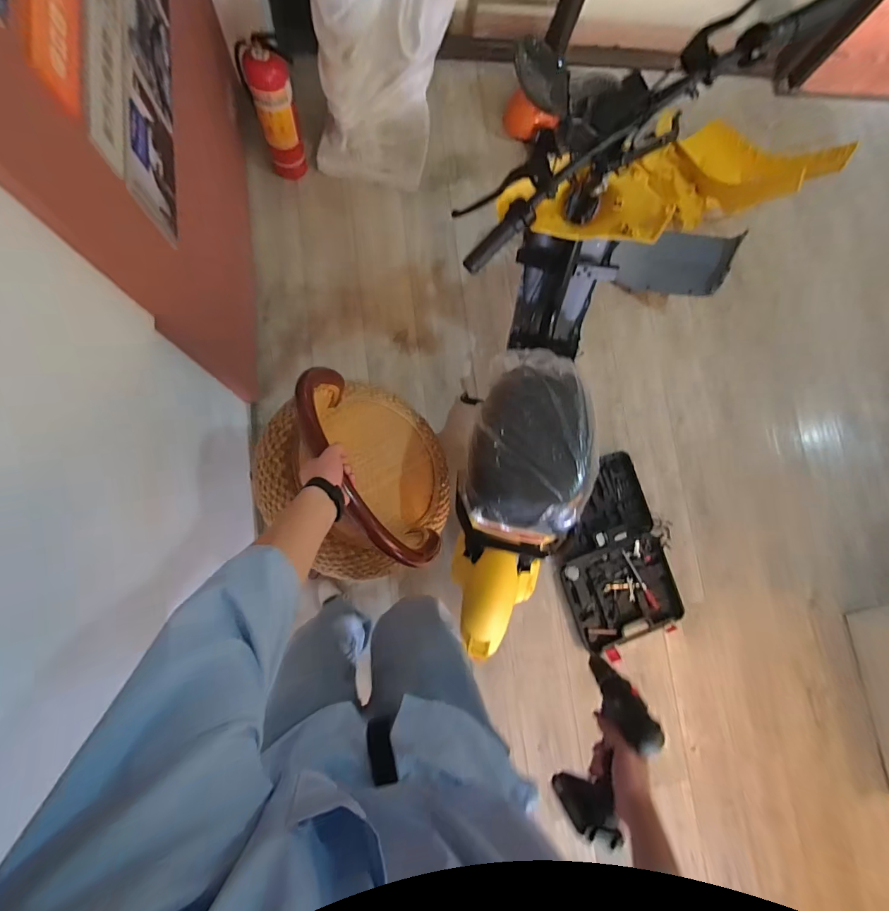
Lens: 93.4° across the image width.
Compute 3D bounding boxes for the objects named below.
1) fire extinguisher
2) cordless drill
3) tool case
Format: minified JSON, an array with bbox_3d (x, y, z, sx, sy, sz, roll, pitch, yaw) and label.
[{"bbox_3d":[-0.548,-1.131,1.379,0.146,0.387,0.161,-21,86,-9],"label":"fire extinguisher"},{"bbox_3d":[0.250,0.457,0.666,0.063,0.148,0.212,28,83,-6],"label":"cordless drill"},{"bbox_3d":[0.669,0.354,1.589,0.435,0.052,0.664,-13,85,-8],"label":"tool case"}]

